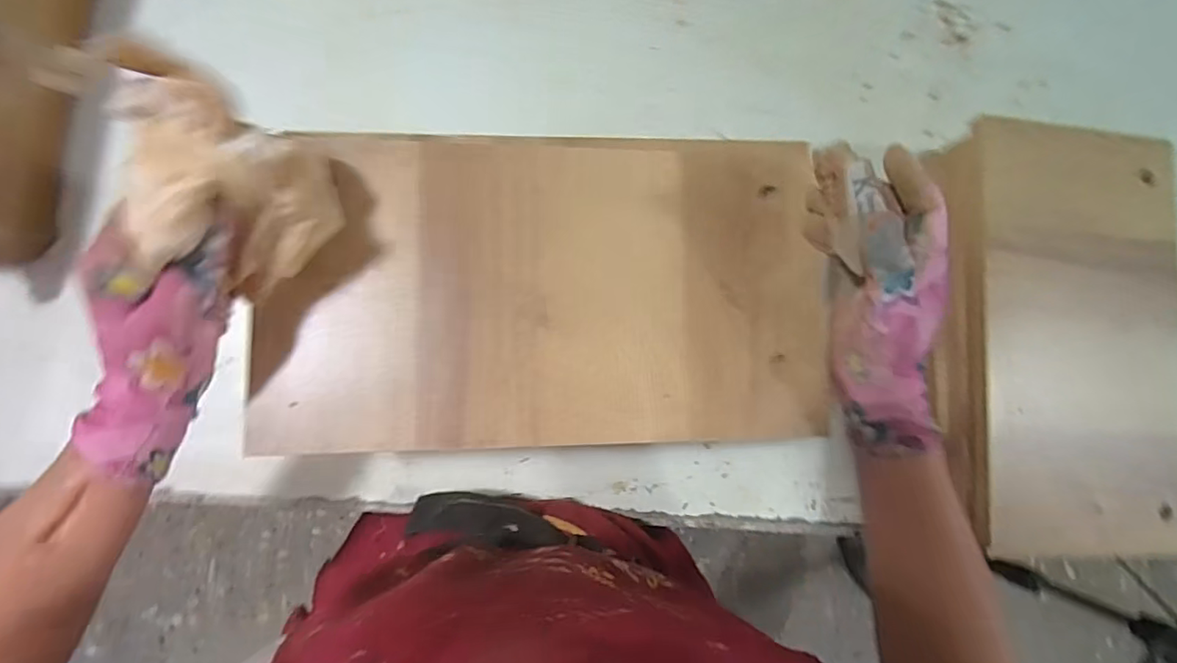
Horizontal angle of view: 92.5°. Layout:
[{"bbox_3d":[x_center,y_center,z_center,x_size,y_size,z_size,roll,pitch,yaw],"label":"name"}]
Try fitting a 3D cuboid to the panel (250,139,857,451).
[{"bbox_3d":[-0.019,-0.027,0.353,0.347,0.011,0.193,-1,85,-9],"label":"panel"}]

